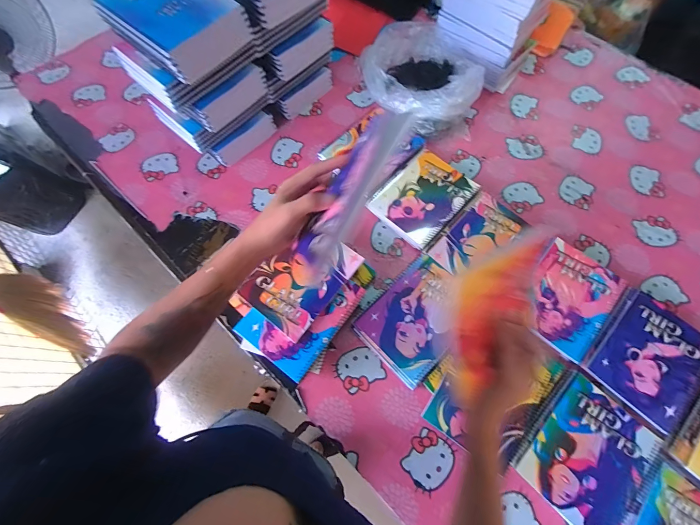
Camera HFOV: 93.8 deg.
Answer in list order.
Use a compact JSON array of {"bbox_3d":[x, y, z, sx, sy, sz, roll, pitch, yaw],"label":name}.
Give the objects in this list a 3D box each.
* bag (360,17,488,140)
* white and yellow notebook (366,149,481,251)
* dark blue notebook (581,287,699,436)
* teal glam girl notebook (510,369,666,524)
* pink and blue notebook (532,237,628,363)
[{"bbox_3d":[0.162,-0.446,0.786,0.240,0.105,0.307,-6,67,-3],"label":"bag"},{"bbox_3d":[0.157,-0.137,0.699,0.154,0.027,0.203,40,72,15],"label":"white and yellow notebook"},{"bbox_3d":[0.525,0.165,0.575,0.163,0.024,0.199,40,72,15],"label":"dark blue notebook"},{"bbox_3d":[0.379,0.302,0.514,0.172,0.010,0.198,39,72,15],"label":"teal glam girl notebook"},{"bbox_3d":[0.406,0.063,0.605,0.149,0.017,0.201,38,74,13],"label":"pink and blue notebook"}]

